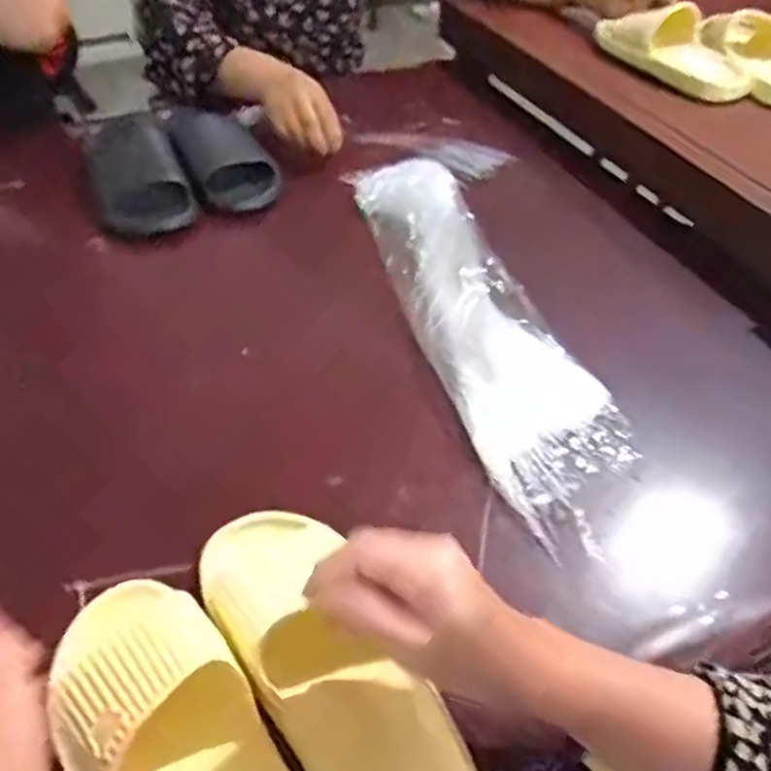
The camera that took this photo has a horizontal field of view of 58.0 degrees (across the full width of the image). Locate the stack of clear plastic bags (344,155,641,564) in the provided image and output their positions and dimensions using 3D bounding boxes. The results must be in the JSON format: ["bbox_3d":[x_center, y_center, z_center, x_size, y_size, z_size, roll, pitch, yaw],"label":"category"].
[{"bbox_3d":[0.085,-0.074,0.680,0.127,0.031,0.497,-16,51,-10],"label":"stack of clear plastic bags"}]

